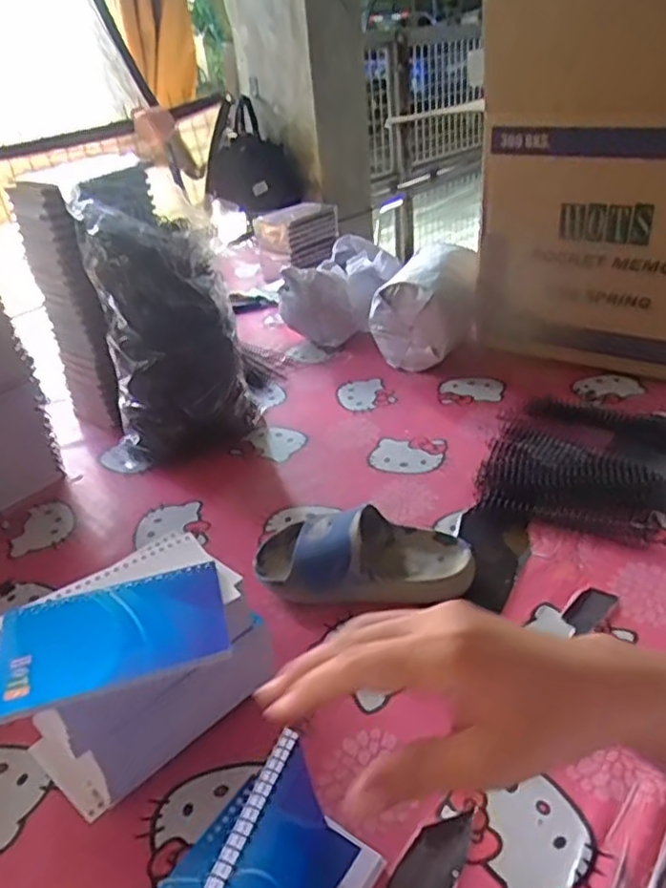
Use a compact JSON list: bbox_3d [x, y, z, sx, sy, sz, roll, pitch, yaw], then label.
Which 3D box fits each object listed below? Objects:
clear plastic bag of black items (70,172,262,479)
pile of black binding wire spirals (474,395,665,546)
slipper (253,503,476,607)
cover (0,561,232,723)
[{"bbox_3d":[-0.180,-0.118,0.717,0.163,0.284,0.101,-12,31,-9],"label":"clear plastic bag of black items"},{"bbox_3d":[0.246,0.011,0.684,0.186,0.017,0.223,17,38,33],"label":"pile of black binding wire spirals"},{"bbox_3d":[0.025,0.088,0.562,0.176,0.058,0.079,-1,31,8],"label":"slipper"},{"bbox_3d":[-0.129,0.110,0.394,0.129,0.007,0.080,-12,33,-11],"label":"cover"}]

